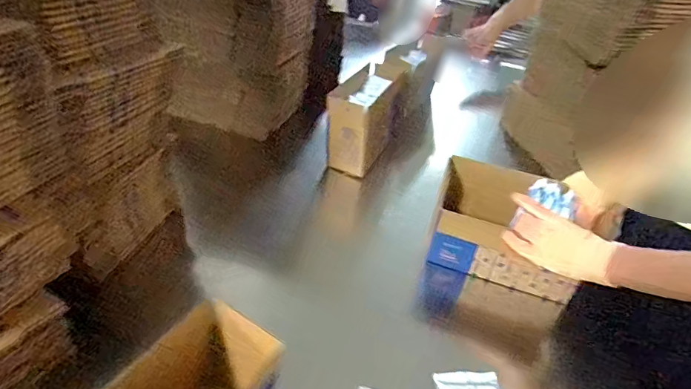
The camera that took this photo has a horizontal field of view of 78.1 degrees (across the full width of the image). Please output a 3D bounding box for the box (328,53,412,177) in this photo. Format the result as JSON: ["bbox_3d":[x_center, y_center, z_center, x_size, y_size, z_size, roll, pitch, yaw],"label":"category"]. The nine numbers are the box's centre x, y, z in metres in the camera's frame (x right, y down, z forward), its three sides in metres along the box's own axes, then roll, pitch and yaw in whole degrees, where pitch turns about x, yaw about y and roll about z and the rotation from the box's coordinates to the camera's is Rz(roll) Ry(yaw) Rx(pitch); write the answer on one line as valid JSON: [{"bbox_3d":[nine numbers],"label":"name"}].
[{"bbox_3d":[0.044,-0.169,1.007,0.111,0.181,0.248,20,40,17],"label":"box"}]

